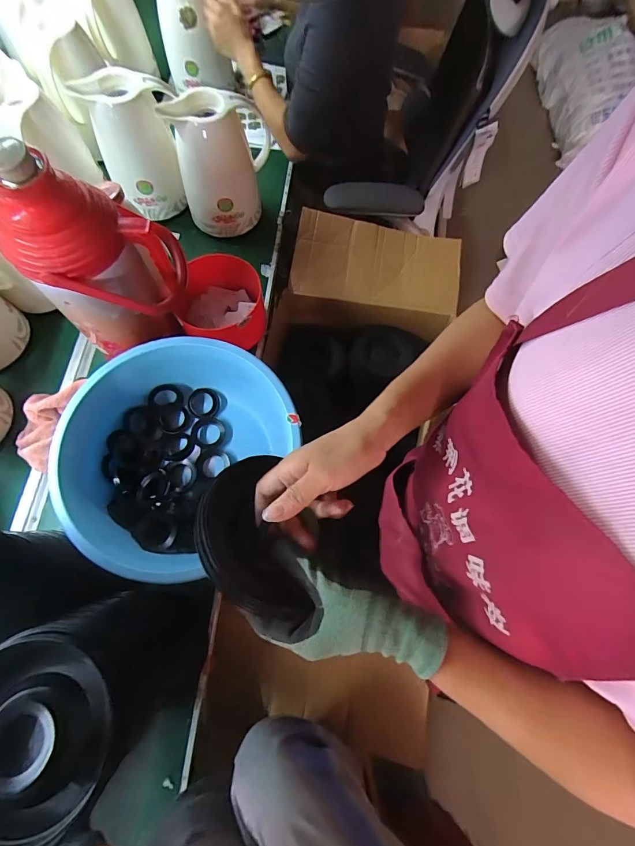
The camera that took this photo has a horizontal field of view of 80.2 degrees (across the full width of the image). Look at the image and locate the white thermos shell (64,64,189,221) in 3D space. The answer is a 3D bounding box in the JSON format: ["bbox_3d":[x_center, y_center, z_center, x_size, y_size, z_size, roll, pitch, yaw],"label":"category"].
[{"bbox_3d":[-0.373,-0.591,0.812,0.178,0.210,0.136,-25,73,-8],"label":"white thermos shell"}]

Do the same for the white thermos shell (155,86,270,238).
[{"bbox_3d":[-0.197,-0.542,0.800,0.193,0.212,0.142,-6,71,-2],"label":"white thermos shell"}]

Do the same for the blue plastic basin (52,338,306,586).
[{"bbox_3d":[-0.220,0.059,0.629,0.369,0.146,0.351,0,71,0],"label":"blue plastic basin"}]

